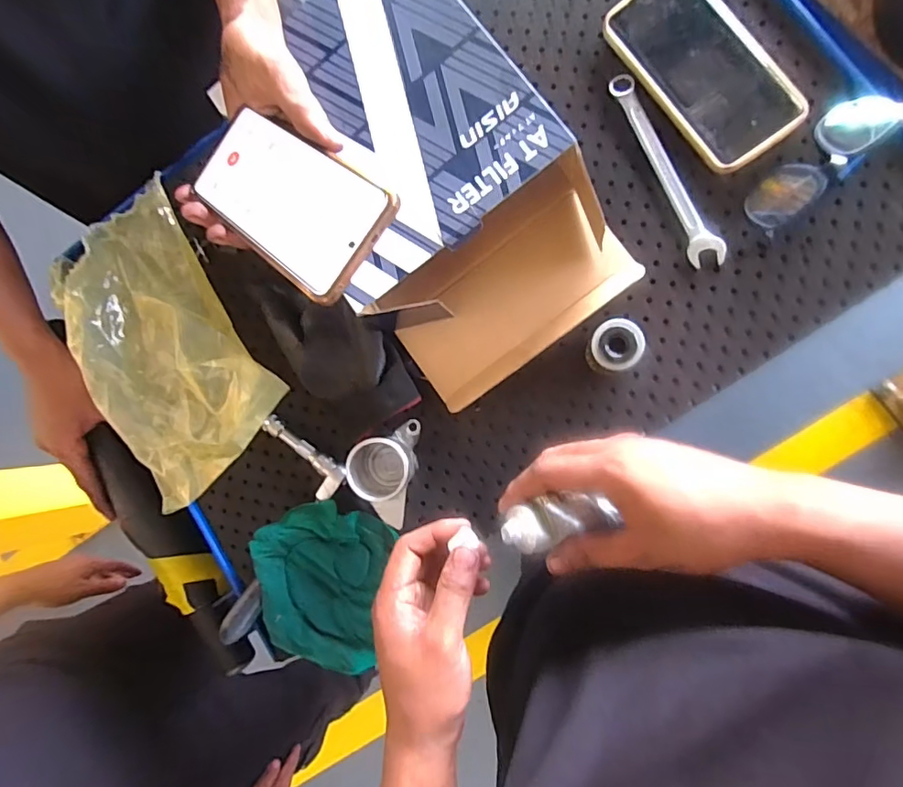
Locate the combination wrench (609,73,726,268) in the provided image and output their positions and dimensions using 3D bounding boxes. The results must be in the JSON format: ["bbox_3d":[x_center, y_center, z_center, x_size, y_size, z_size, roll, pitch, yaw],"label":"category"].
[{"bbox_3d":[0.174,-0.181,0.424,0.025,0.005,0.170,-26,83,9],"label":"combination wrench"}]

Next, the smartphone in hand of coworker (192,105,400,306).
[{"bbox_3d":[-0.104,-0.124,0.334,0.161,0.015,0.074,41,96,25],"label":"smartphone in hand of coworker"}]

